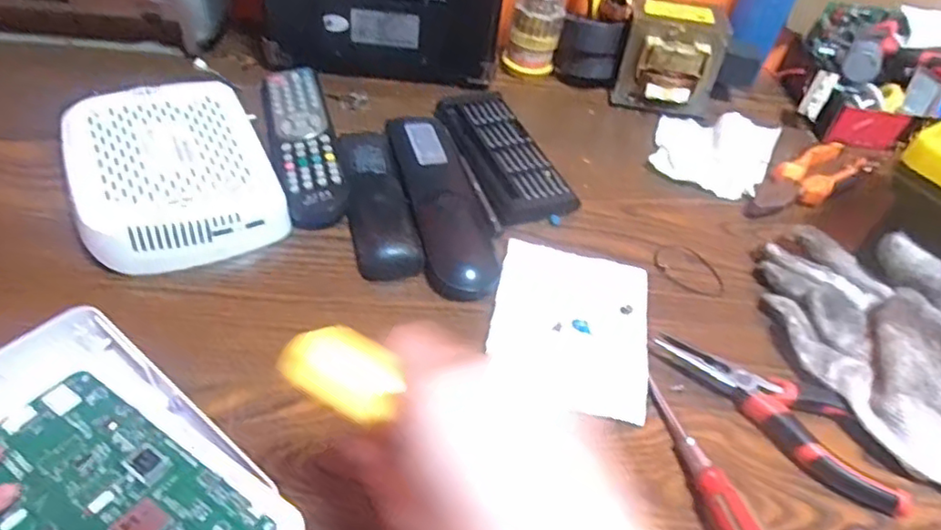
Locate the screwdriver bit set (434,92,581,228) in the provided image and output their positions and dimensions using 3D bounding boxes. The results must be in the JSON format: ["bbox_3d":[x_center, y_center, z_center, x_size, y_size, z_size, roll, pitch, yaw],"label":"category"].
[{"bbox_3d":[0.023,-0.094,0.527,0.071,0.017,0.156,-16,50,-21],"label":"screwdriver bit set"}]

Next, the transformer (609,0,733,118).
[{"bbox_3d":[0.182,-0.191,0.588,0.098,0.080,0.074,12,46,3],"label":"transformer"}]

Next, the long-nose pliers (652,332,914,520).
[{"bbox_3d":[0.191,0.085,0.391,0.157,0.013,0.050,38,53,26],"label":"long-nose pliers"}]

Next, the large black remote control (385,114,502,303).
[{"bbox_3d":[-0.021,-0.049,0.479,0.054,0.030,0.177,-9,48,-16],"label":"large black remote control"}]

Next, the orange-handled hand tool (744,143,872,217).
[{"bbox_3d":[0.281,-0.071,0.537,0.124,0.025,0.044,-19,52,-24],"label":"orange-handled hand tool"}]

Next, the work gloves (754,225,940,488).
[{"bbox_3d":[0.278,0.047,0.405,0.122,0.047,0.204,-23,53,-26],"label":"work gloves"}]

